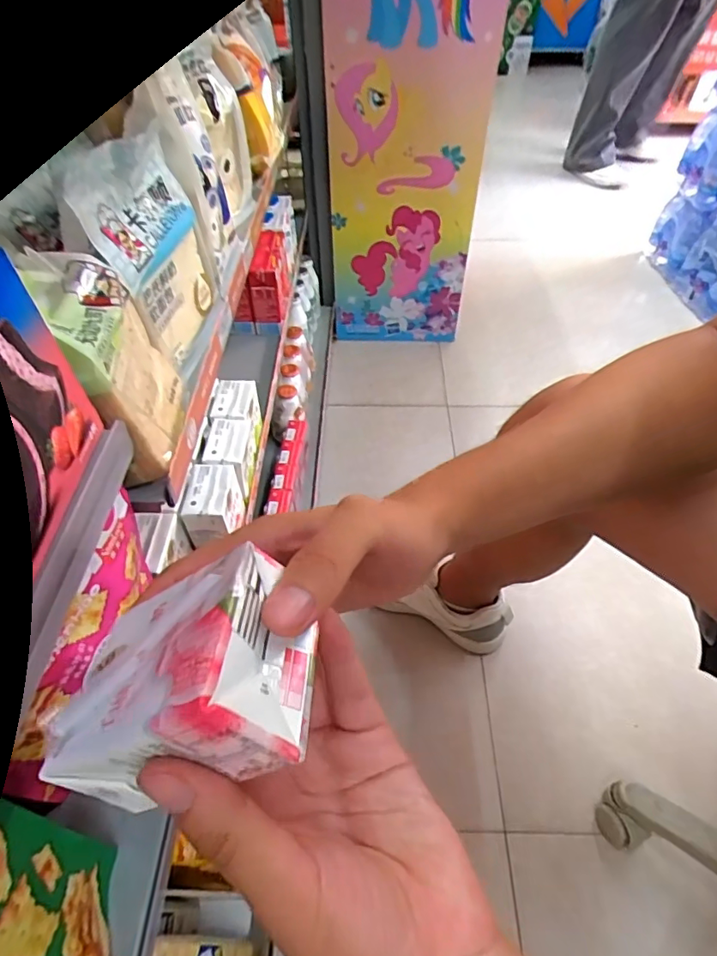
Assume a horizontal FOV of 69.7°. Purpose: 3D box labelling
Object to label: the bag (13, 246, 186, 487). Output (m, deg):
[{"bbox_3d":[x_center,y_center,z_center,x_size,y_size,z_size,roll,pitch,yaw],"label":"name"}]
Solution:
[{"bbox_3d":[-0.161,-0.074,0.338,0.054,0.126,0.108,-8,50,-7],"label":"bag"}]

